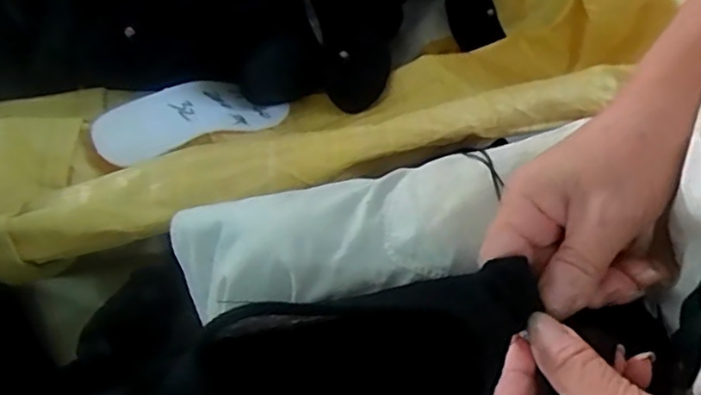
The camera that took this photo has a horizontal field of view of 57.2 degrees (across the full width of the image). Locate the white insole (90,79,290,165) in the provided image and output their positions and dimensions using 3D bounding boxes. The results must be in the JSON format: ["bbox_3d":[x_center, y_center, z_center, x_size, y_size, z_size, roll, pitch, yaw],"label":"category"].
[{"bbox_3d":[-0.203,-0.104,0.816,0.236,0.032,0.105,-21,59,-35],"label":"white insole"}]

